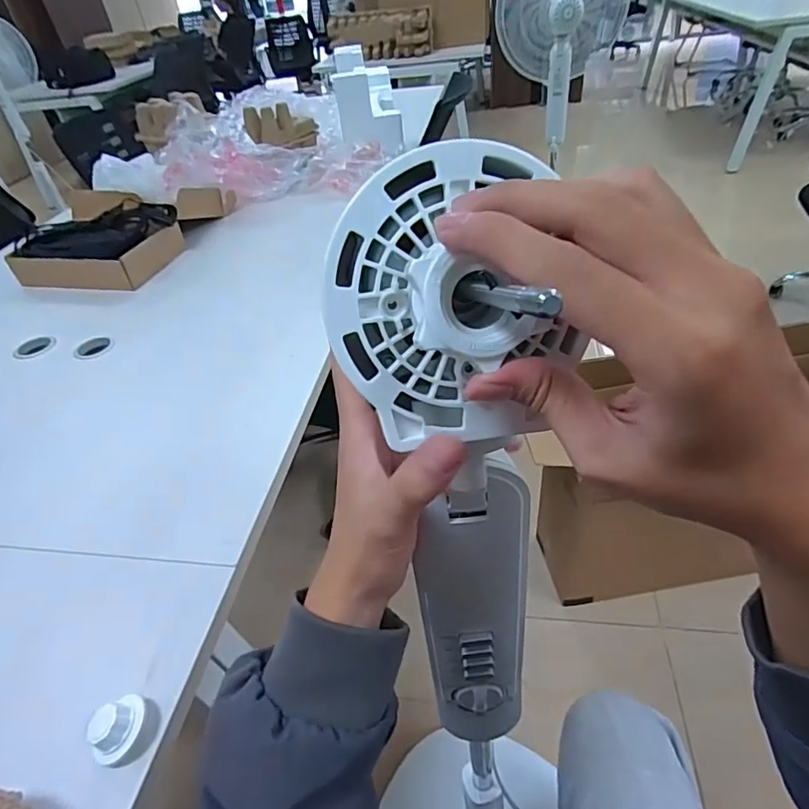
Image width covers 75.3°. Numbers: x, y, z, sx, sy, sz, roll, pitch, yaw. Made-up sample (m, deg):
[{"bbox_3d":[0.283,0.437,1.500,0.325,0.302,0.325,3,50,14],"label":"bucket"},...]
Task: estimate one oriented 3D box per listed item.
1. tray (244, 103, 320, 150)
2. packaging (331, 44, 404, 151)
[{"bbox_3d":[-0.352,-0.802,1.506,0.240,0.107,0.061,-13,36,-38],"label":"tray"},{"bbox_3d":[-0.122,-1.010,1.713,0.174,0.203,0.620,-8,41,0],"label":"packaging"}]

